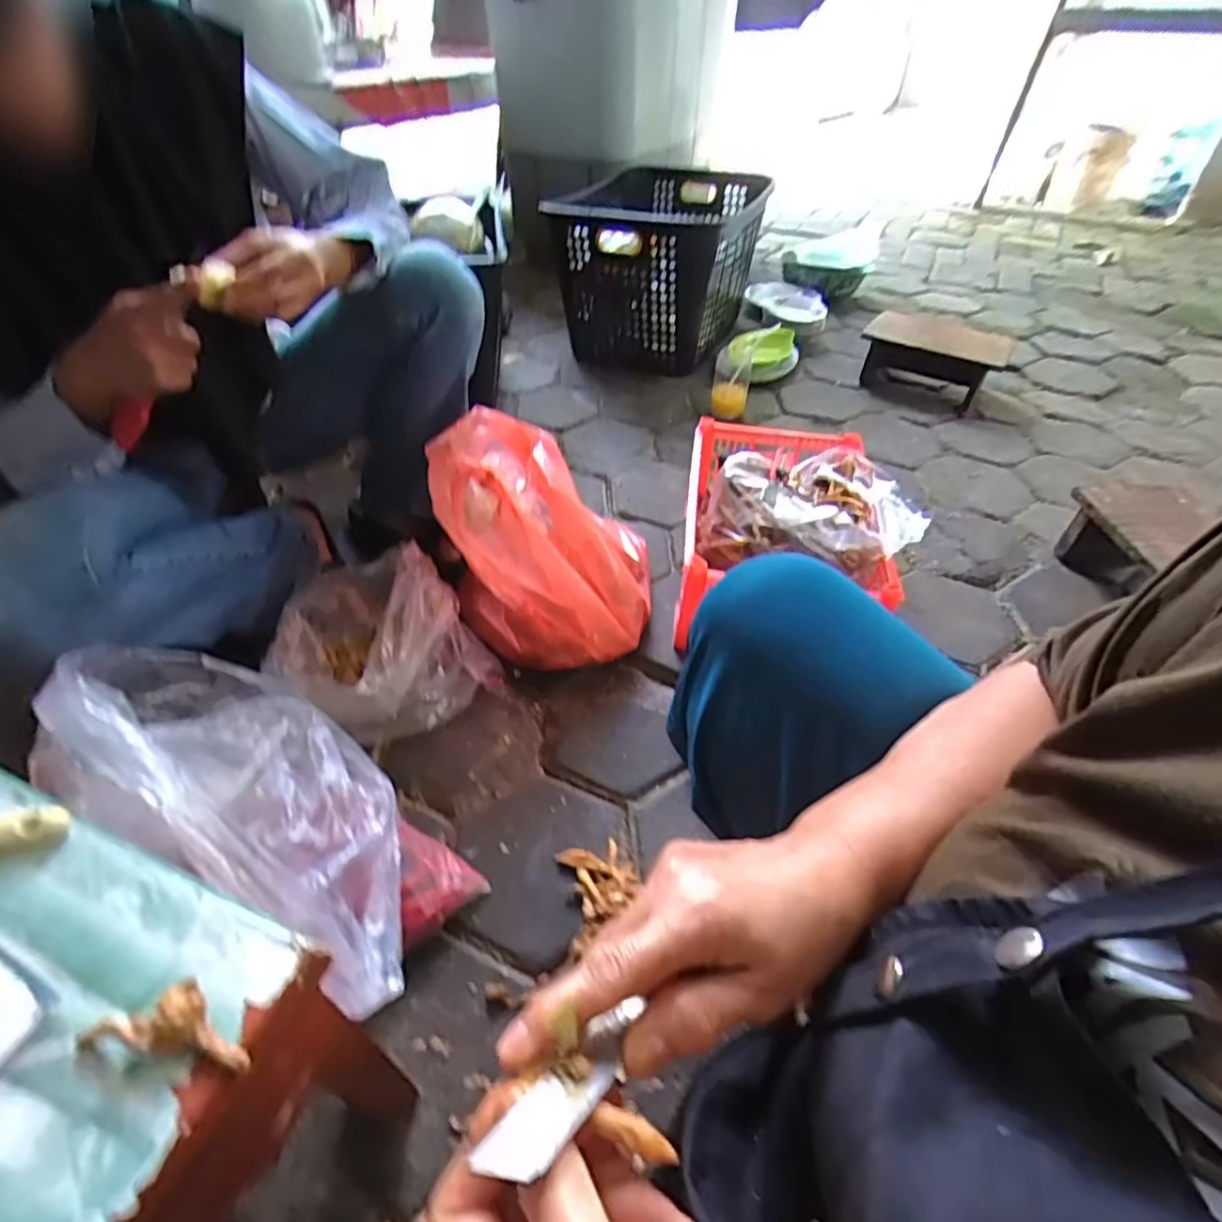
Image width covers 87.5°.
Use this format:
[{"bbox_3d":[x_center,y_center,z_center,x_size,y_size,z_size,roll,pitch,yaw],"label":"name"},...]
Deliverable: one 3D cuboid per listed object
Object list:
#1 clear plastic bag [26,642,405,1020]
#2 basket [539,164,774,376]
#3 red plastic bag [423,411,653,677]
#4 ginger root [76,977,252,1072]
[{"bbox_3d":[-0.274,0.141,0.518,0.305,0.227,0.180,24,50,21],"label":"clear plastic bag"},{"bbox_3d":[0.124,-0.849,1.580,0.405,0.361,0.565,13,46,11],"label":"basket"},{"bbox_3d":[-0.084,-0.104,0.892,0.278,0.277,0.269,8,46,6],"label":"red plastic bag"},{"bbox_3d":[-0.201,0.187,0.291,0.075,0.018,0.029,3,45,2],"label":"ginger root"}]

